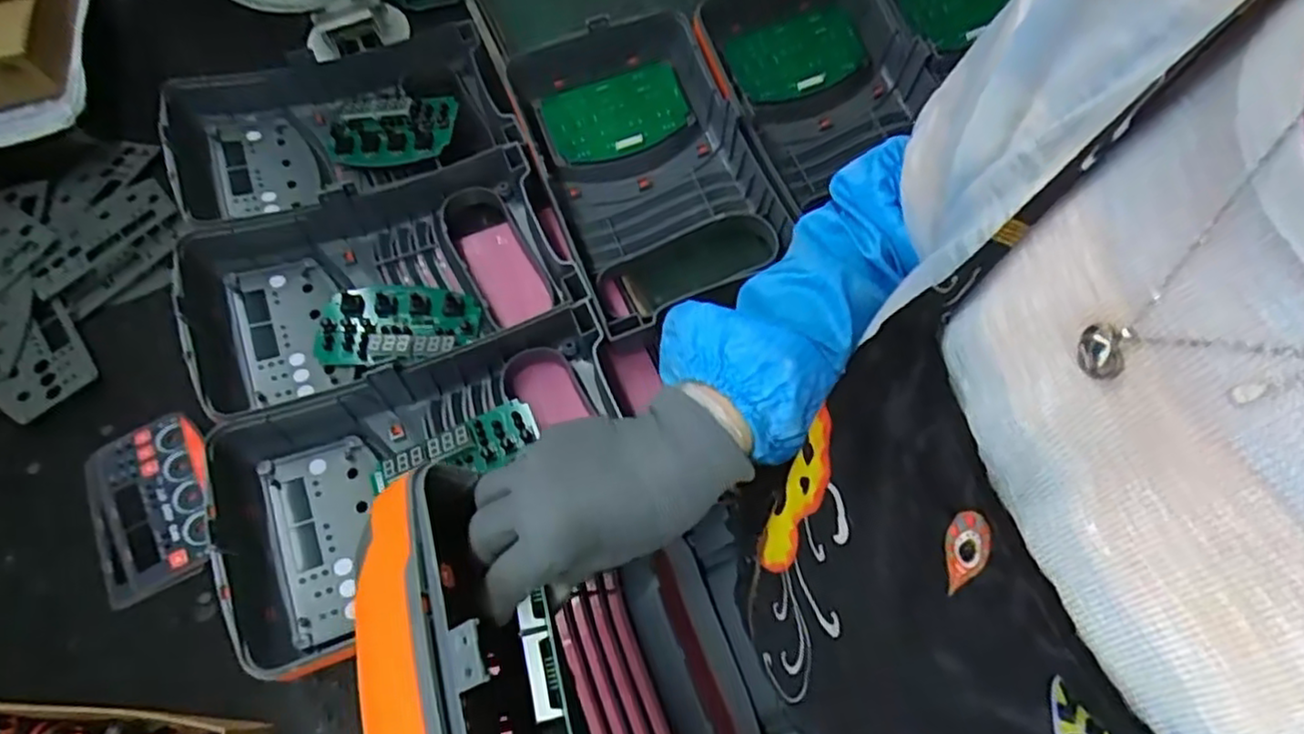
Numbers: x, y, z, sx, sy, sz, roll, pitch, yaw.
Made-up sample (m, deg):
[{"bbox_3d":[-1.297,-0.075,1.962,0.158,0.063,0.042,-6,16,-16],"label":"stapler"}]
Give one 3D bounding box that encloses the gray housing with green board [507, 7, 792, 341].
[{"bbox_3d":[0.002,-0.191,0.672,0.208,0.088,0.297,-22,65,-8],"label":"gray housing with green board"}]

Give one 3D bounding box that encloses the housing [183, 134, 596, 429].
[{"bbox_3d":[-0.243,-0.080,0.643,0.317,0.090,0.201,-22,65,-8],"label":"housing"}]

